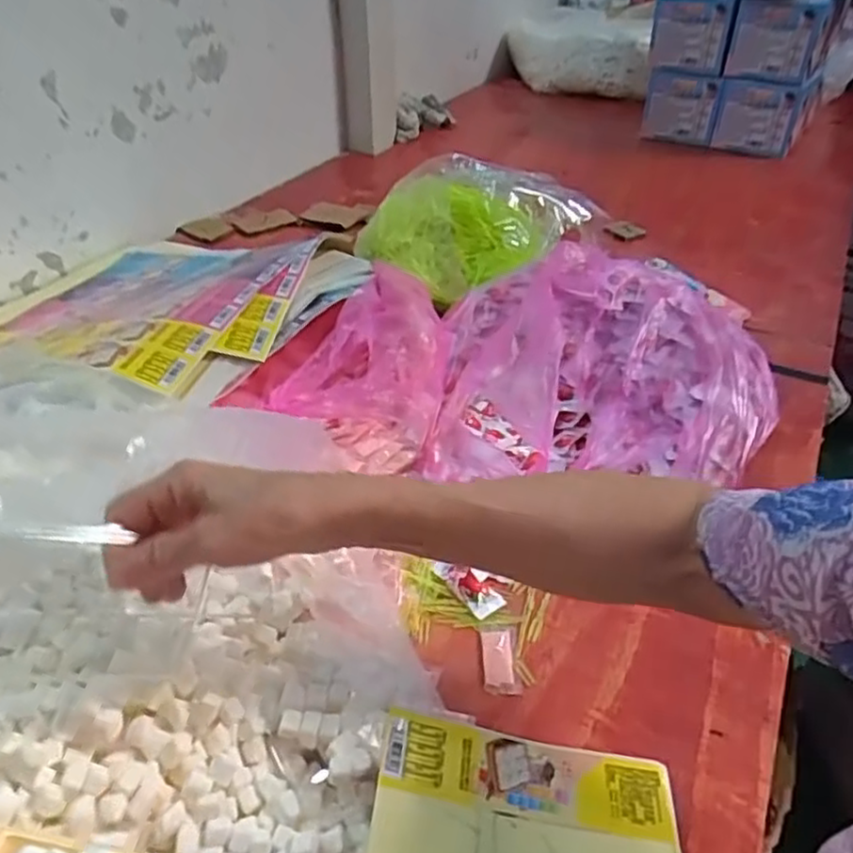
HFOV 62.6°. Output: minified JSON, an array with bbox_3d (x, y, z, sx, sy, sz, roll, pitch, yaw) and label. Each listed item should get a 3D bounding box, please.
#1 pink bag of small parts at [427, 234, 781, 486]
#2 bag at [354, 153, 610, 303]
[{"bbox_3d":[0.172,-0.049,0.673,0.307,0.101,0.304,6,39,7],"label":"pink bag of small parts"},{"bbox_3d":[0.050,-0.233,0.804,0.255,0.114,0.154,20,42,23],"label":"bag"}]

